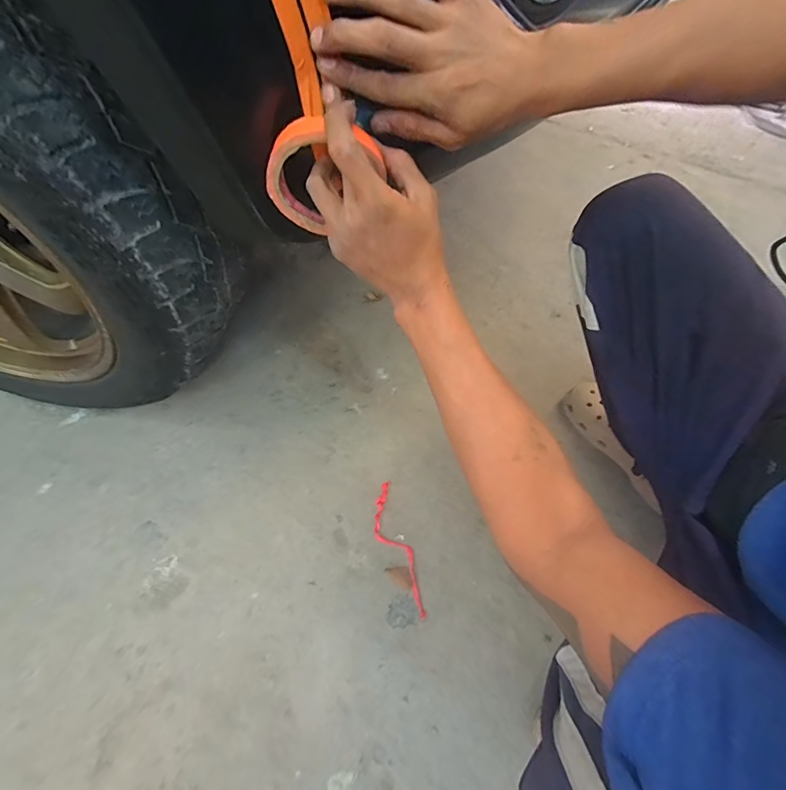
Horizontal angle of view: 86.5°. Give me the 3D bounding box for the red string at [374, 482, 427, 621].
[{"bbox_3d":[0.004,0.240,0.655,0.047,0.004,0.209,-16,61,-10],"label":"red string"}]

